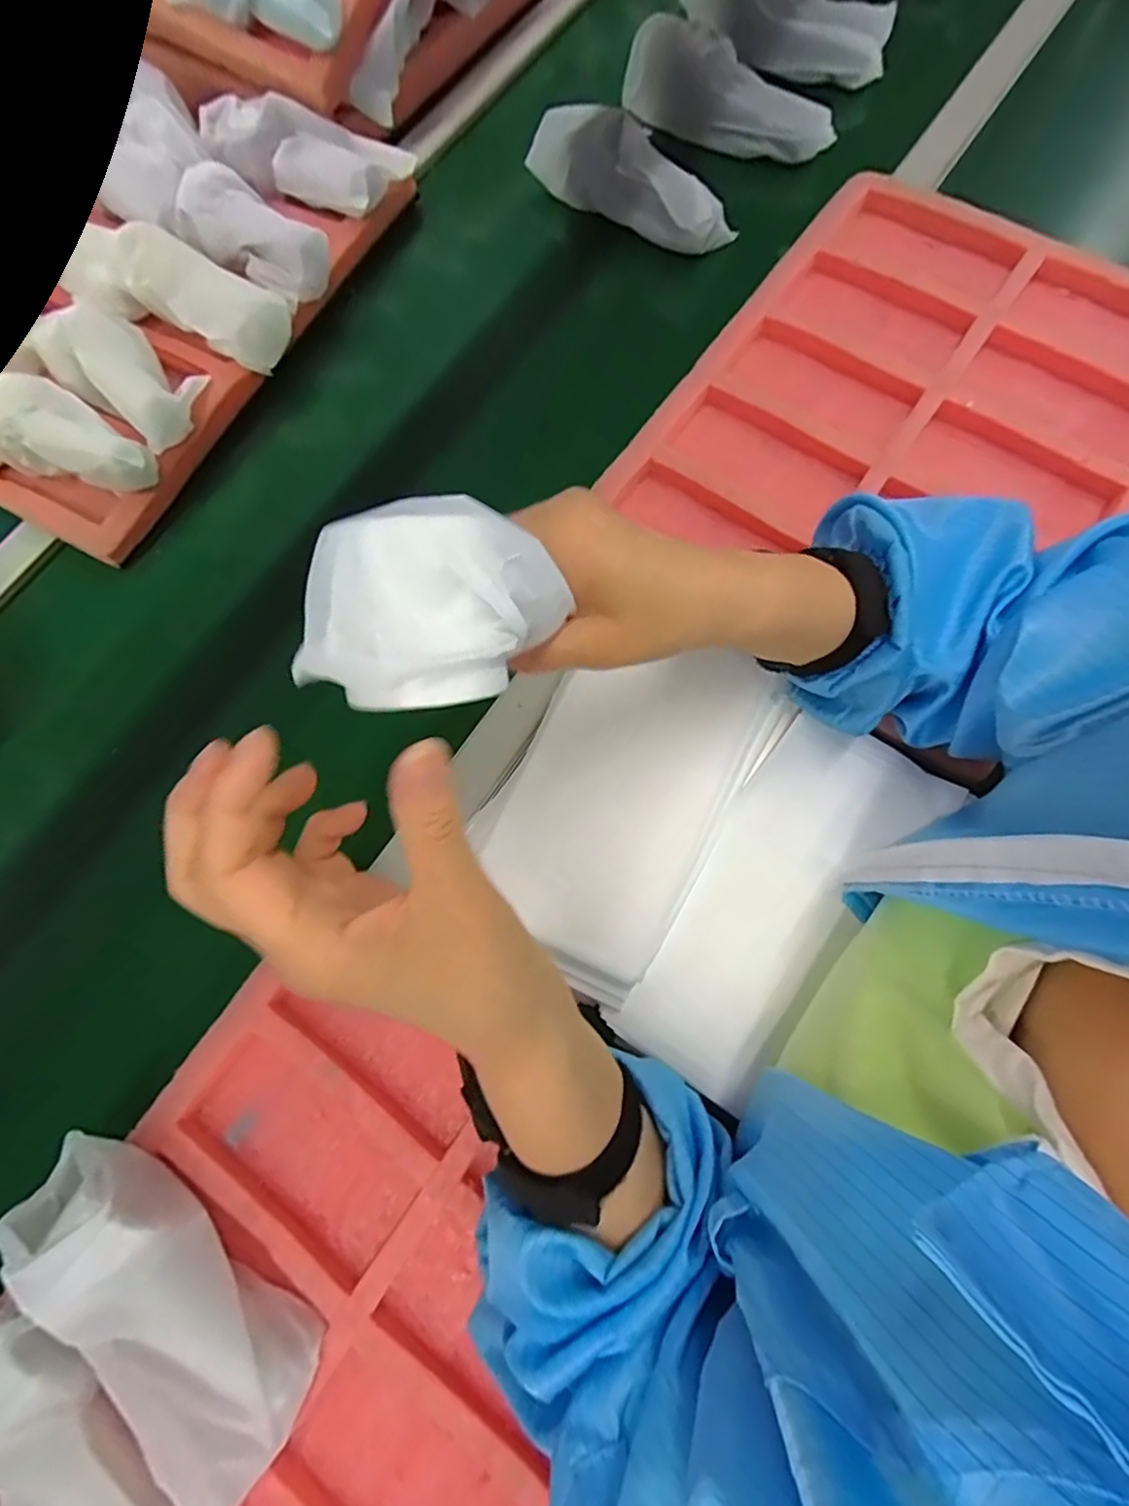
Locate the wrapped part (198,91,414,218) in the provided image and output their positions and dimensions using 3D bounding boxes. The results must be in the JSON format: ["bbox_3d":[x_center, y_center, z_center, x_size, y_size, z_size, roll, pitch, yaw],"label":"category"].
[{"bbox_3d":[-0.243,-0.559,0.578,0.183,0.042,0.089,20,77,9],"label":"wrapped part"}]

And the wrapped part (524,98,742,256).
[{"bbox_3d":[0.057,-0.521,0.561,0.199,0.043,0.051,36,80,13],"label":"wrapped part"}]

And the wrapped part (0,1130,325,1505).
[{"bbox_3d":[-0.219,0.291,0.333,0.195,0.059,0.065,36,80,13],"label":"wrapped part"}]

